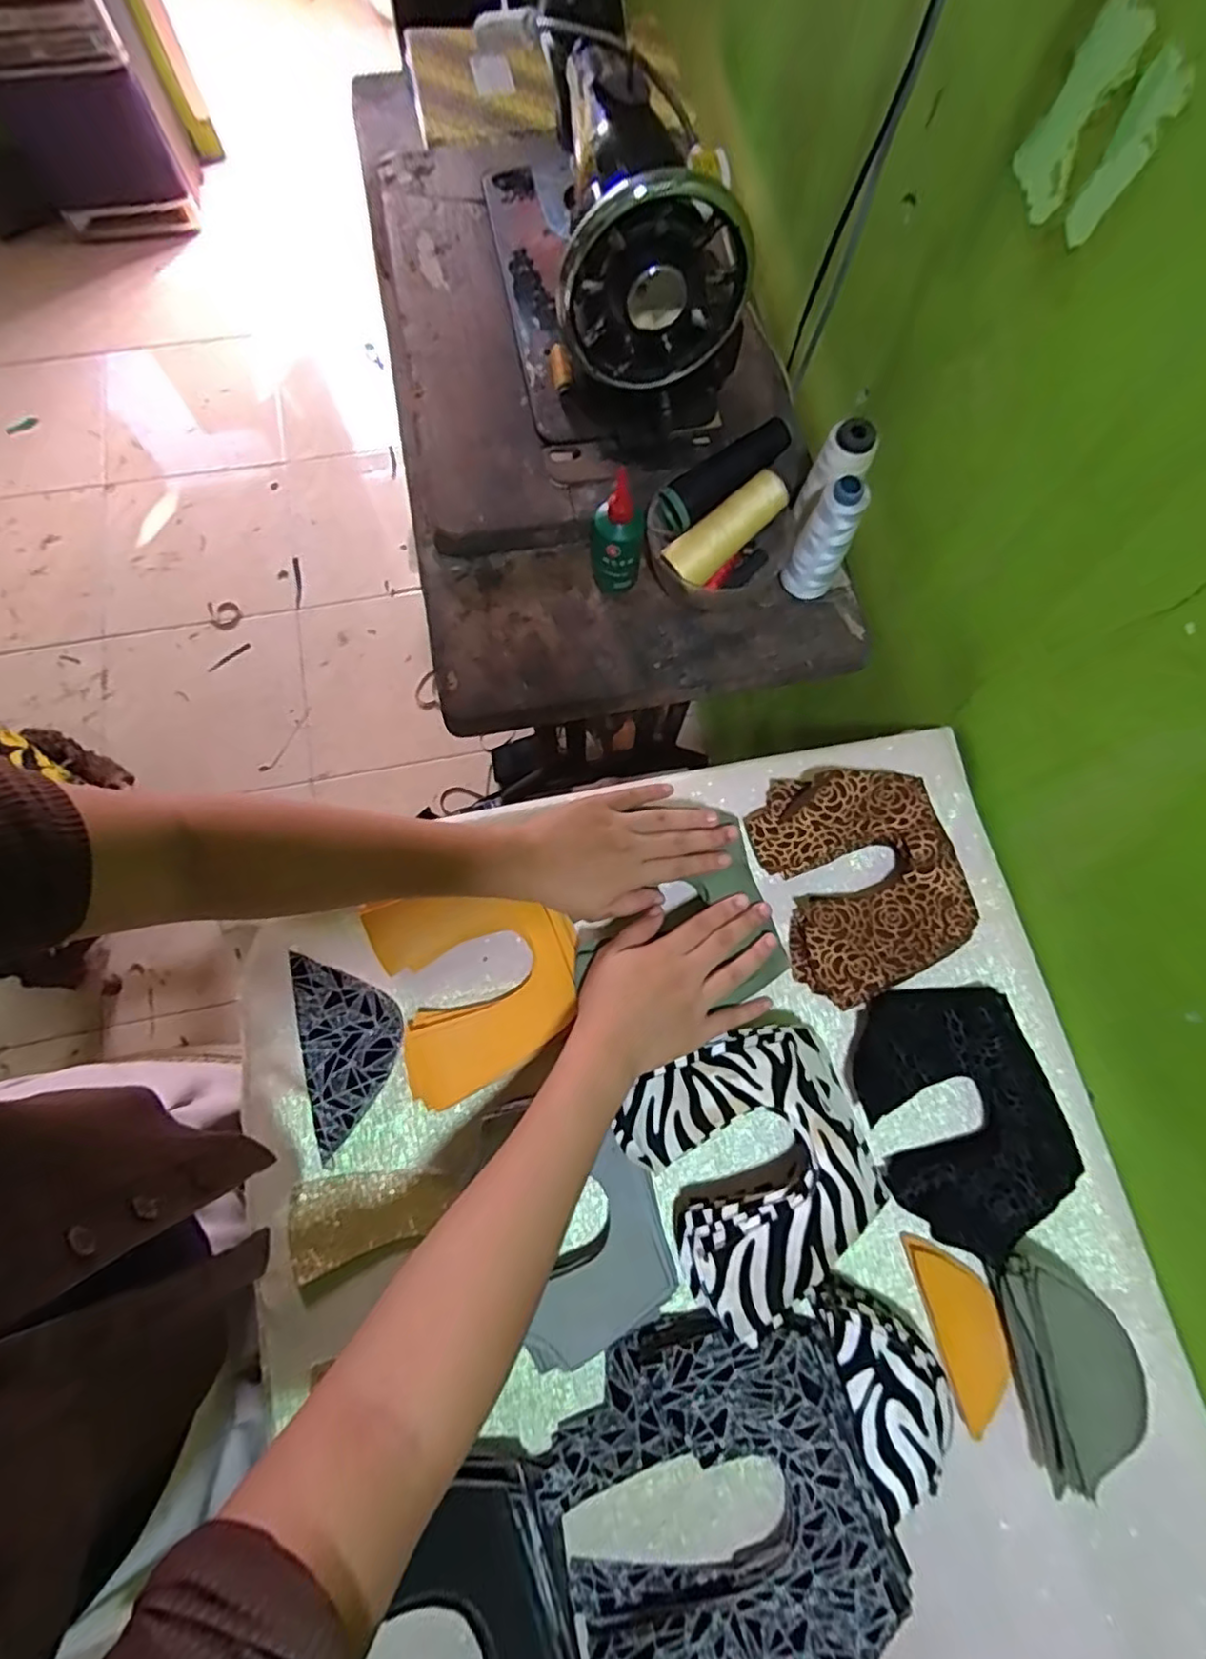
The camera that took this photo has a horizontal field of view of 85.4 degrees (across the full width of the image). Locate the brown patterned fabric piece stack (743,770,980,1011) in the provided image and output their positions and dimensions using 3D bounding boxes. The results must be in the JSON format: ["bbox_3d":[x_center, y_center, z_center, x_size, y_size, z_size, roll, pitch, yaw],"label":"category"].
[{"bbox_3d":[0.201,0.036,0.509,0.141,0.042,0.175,-16,75,-7],"label":"brown patterned fabric piece stack"}]

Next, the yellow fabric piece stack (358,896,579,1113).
[{"bbox_3d":[-0.088,0.112,0.486,0.139,0.024,0.142,-18,75,-7],"label":"yellow fabric piece stack"}]

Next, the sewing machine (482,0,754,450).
[{"bbox_3d":[-0.001,-0.548,0.565,0.164,0.209,0.382,-11,75,-5],"label":"sewing machine"}]

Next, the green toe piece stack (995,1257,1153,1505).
[{"bbox_3d":[0.295,0.337,0.409,0.062,0.032,0.118,-10,75,-5],"label":"green toe piece stack"}]

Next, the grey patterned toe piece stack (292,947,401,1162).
[{"bbox_3d":[-0.184,0.159,0.481,0.069,0.012,0.137,-13,75,-6],"label":"grey patterned toe piece stack"}]

